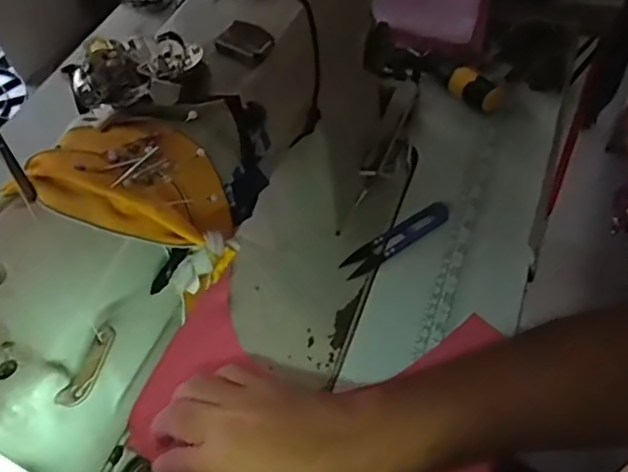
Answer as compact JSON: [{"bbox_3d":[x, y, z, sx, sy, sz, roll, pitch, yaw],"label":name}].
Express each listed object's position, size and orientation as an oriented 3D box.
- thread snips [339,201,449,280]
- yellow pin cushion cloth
[{"bbox_3d":[0.067,-0.001,0.498,0.098,0.014,0.023,-29,54,-18],"label":"thread snips"},{"bbox_3d":[-0.082,-0.018,0.286,0.091,0.052,0.062,19,57,20],"label":"yellow pin cushion cloth"}]

